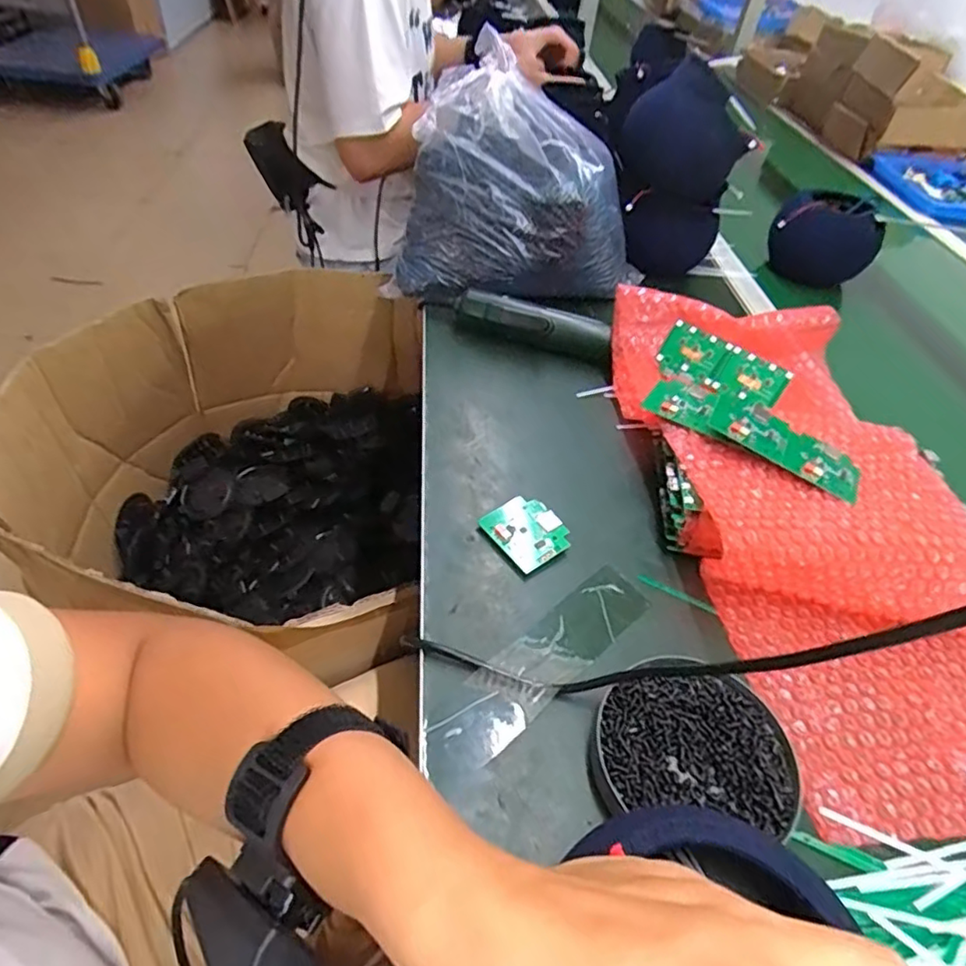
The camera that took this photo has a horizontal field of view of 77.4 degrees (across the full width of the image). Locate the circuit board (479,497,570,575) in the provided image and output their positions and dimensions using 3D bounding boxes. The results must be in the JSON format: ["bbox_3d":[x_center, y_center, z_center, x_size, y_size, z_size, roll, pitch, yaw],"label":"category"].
[{"bbox_3d":[0.034,0.037,0.463,0.051,0.013,0.061,-27,55,-27],"label":"circuit board"}]

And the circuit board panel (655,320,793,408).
[{"bbox_3d":[0.226,-0.108,0.575,0.116,0.051,0.007,31,11,17],"label":"circuit board panel"}]

